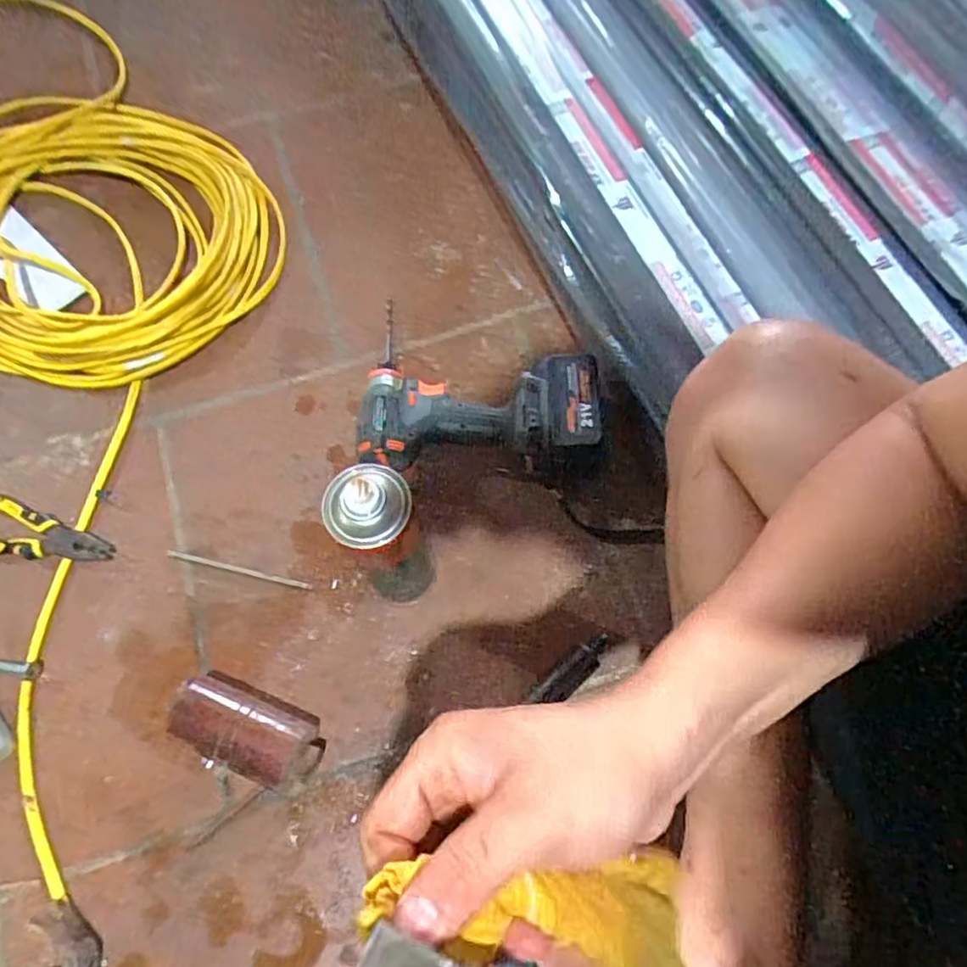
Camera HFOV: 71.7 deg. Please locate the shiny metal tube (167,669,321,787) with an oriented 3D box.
[{"bbox_3d":[-0.204,0.212,0.575,0.128,0.058,0.062,21,72,8],"label":"shiny metal tube"}]

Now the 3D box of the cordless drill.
[{"bbox_3d":[-0.006,-0.093,0.668,0.229,0.081,0.170,0,69,1],"label":"cordless drill"}]

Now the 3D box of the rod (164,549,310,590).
[{"bbox_3d":[-0.239,0.085,0.657,0.147,0.004,0.007,12,71,5],"label":"rod"}]

